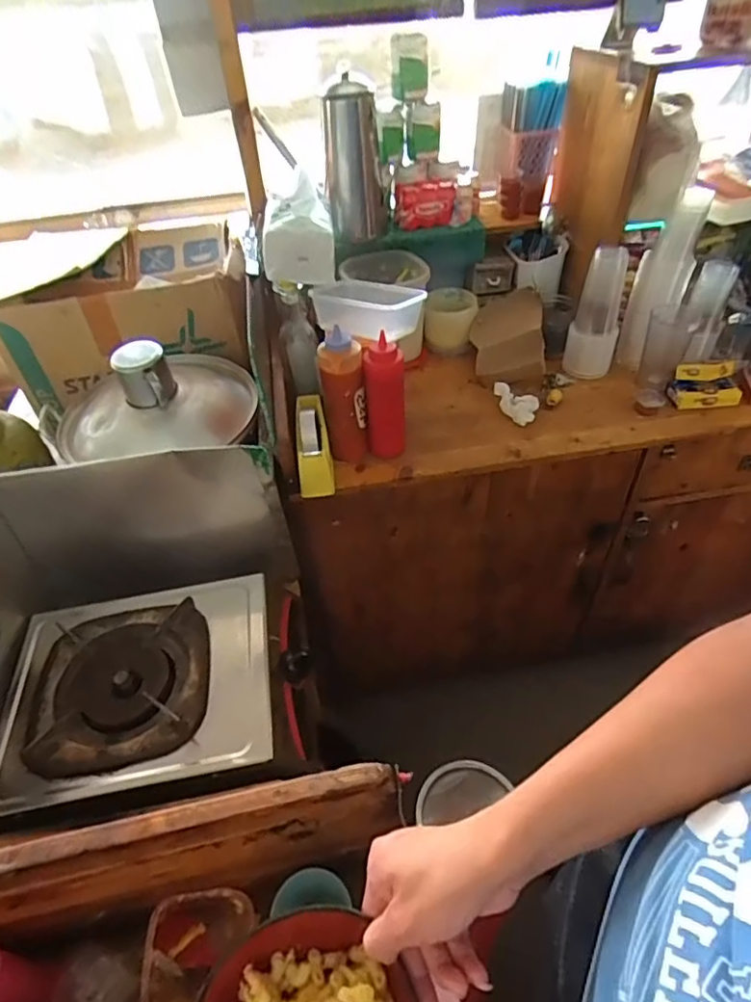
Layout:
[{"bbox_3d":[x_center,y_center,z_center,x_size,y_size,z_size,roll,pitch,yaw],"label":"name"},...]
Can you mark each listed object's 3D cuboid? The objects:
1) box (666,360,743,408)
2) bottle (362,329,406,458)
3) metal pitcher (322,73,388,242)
[{"bbox_3d":[0.612,-0.215,1.040,0.117,0.057,0.073,-2,46,3],"label":"box"},{"bbox_3d":[0.018,-0.173,0.950,0.065,0.207,0.056,-3,46,2],"label":"bottle"},{"bbox_3d":[-0.041,-0.658,1.100,0.113,0.246,0.105,-4,46,1],"label":"metal pitcher"}]

